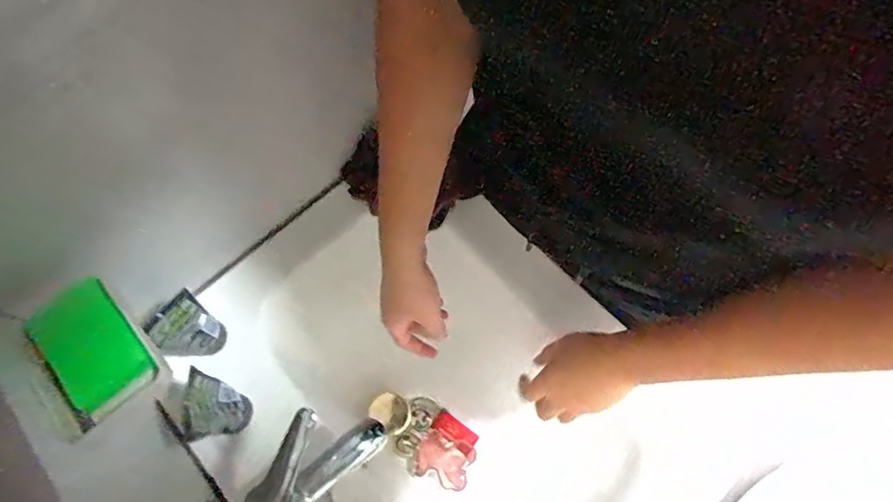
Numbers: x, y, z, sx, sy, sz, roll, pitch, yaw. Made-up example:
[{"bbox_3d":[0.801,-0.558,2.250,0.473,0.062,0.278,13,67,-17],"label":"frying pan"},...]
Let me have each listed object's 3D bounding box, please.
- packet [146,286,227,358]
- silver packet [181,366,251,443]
[{"bbox_3d":[-0.300,0.095,0.623,0.067,0.125,0.034,-40,74,-11],"label":"packet"},{"bbox_3d":[-0.252,0.170,0.581,0.033,0.101,0.066,-4,71,1],"label":"silver packet"}]

